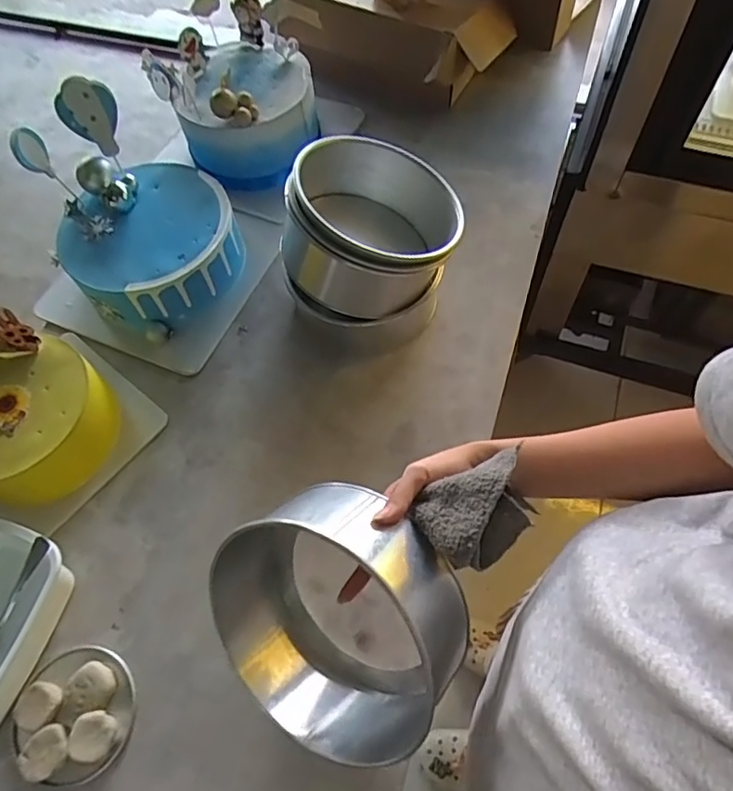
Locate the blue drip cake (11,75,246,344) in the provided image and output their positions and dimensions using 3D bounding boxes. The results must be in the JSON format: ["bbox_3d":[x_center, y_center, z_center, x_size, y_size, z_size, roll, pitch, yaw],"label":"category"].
[{"bbox_3d":[-0.292,-0.230,0.710,0.215,0.161,0.244,-39,67,-15],"label":"blue drip cake"}]

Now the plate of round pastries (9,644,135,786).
[{"bbox_3d":[-0.275,0.296,0.526,0.106,0.027,0.108,-1,63,3],"label":"plate of round pastries"}]

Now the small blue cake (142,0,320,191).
[{"bbox_3d":[-0.183,-0.433,0.826,0.207,0.149,0.201,-12,63,-3],"label":"small blue cake"}]

